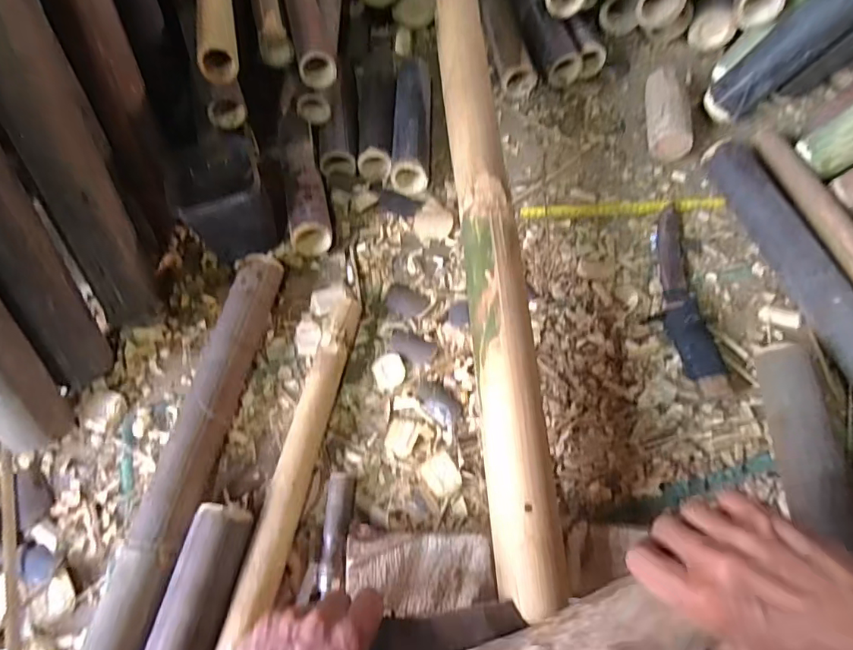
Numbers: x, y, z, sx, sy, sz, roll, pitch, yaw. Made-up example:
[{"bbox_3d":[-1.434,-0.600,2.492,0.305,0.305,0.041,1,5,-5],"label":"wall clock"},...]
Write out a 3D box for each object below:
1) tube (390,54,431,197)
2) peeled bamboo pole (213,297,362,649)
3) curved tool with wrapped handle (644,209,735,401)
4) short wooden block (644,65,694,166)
[{"bbox_3d":[-0.021,-0.317,0.775,0.056,0.057,0.253,0,60,2],"label":"tube"},{"bbox_3d":[-0.160,0.247,0.489,0.041,0.051,0.690,8,61,7],"label":"peeled bamboo pole"},{"bbox_3d":[0.322,-0.043,0.640,0.059,0.031,0.289,2,60,3],"label":"curved tool with wrapped handle"},{"bbox_3d":[0.376,-0.332,0.787,0.057,0.066,0.174,4,60,5],"label":"short wooden block"}]

